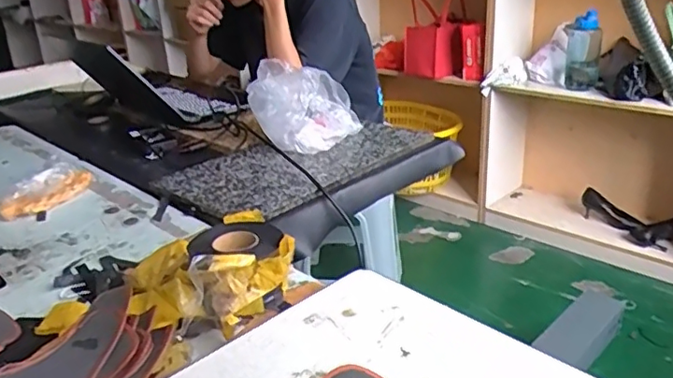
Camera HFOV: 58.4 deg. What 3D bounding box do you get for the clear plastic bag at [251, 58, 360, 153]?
[{"bbox_3d":[-0.063,-0.172,1.219,0.217,0.153,0.189,-5,23,-5],"label":"clear plastic bag"}]

